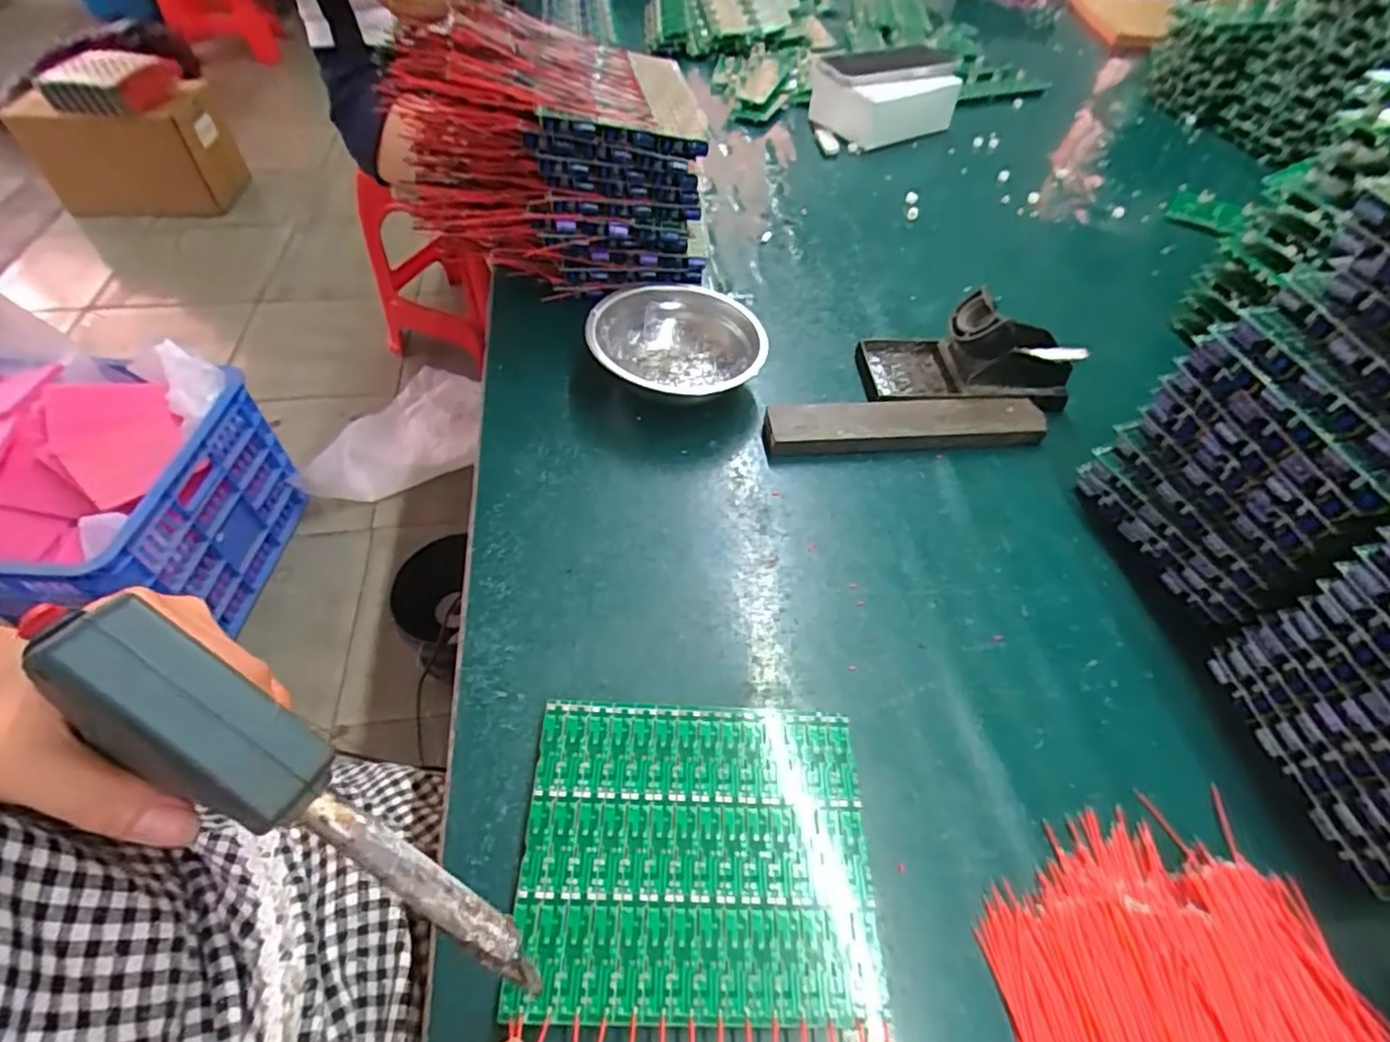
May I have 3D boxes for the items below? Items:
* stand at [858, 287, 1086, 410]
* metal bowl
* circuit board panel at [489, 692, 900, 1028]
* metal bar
[{"bbox_3d":[0.211,-0.131,0.491,0.153,0.070,0.074,3,51,-2],"label":"stand"},{"bbox_3d":[-0.013,-0.131,0.494,0.124,0.048,0.124,2,51,-2],"label":"metal bowl"},{"bbox_3d":[0.002,0.146,0.290,0.148,0.017,0.124,2,51,-2],"label":"circuit board panel"},{"bbox_3d":[0.151,-0.068,0.471,0.201,0.020,0.039,-1,51,-5],"label":"metal bar"}]

